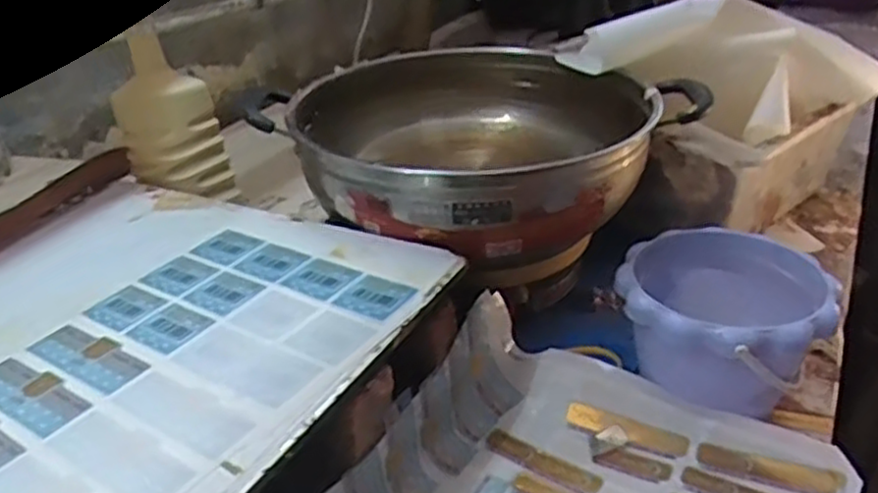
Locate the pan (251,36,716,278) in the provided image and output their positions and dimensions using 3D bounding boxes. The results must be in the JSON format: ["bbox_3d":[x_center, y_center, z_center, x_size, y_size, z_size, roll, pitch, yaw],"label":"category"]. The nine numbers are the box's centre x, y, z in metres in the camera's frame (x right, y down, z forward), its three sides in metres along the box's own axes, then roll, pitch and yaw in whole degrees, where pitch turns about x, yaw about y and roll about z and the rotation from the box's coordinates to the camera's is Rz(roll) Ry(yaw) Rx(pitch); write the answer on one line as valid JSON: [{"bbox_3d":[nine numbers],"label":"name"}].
[{"bbox_3d":[0.033,-0.092,0.709,0.303,0.100,0.302,-23,38,-34],"label":"pan"}]

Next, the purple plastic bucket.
[{"bbox_3d":[0.217,0.071,0.614,0.157,0.119,0.150,1,30,0],"label":"purple plastic bucket"}]

